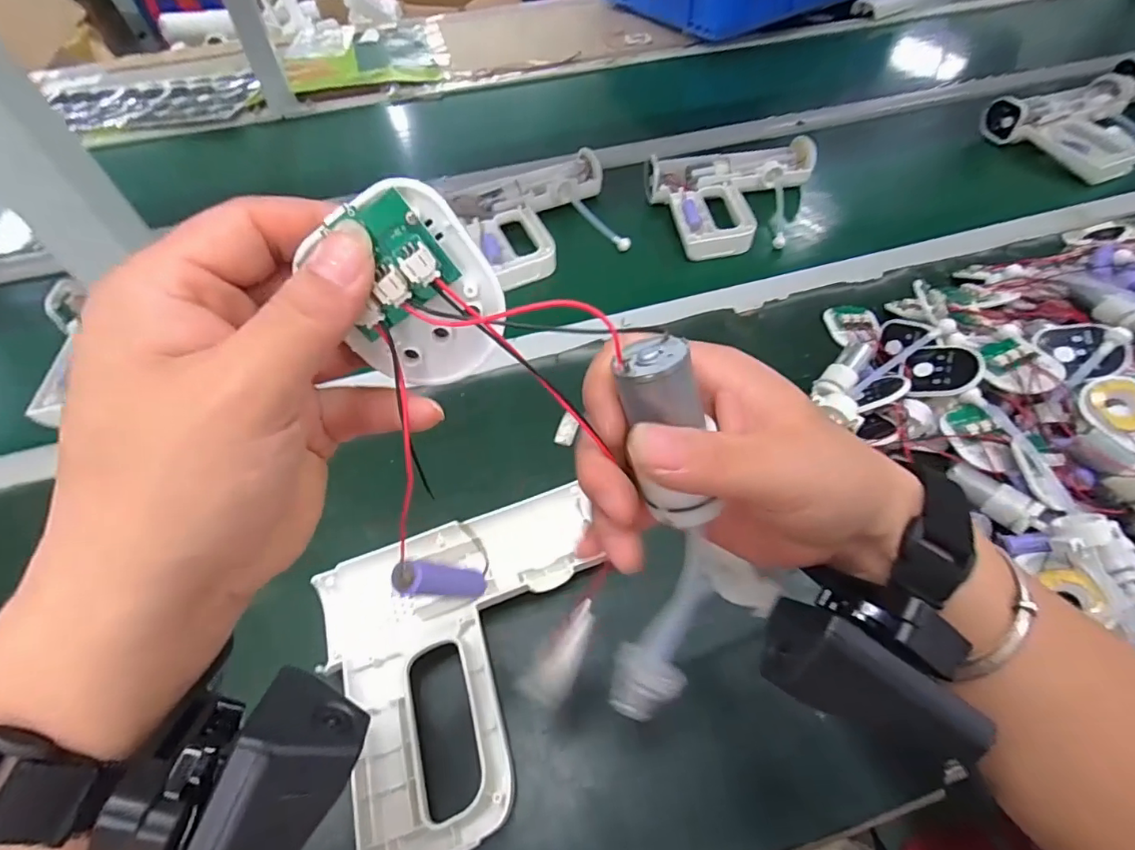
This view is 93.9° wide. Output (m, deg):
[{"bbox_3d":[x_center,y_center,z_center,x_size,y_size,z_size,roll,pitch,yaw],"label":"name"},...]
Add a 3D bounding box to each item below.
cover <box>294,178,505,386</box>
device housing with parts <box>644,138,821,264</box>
[{"bbox_3d":[-0.044,-0.036,0.154,0.046,0.057,0.012,-32,36,3],"label":"cover"},{"bbox_3d":[0.217,-0.281,0.657,0.203,0.061,0.174,-11,52,-6],"label":"device housing with parts"}]

